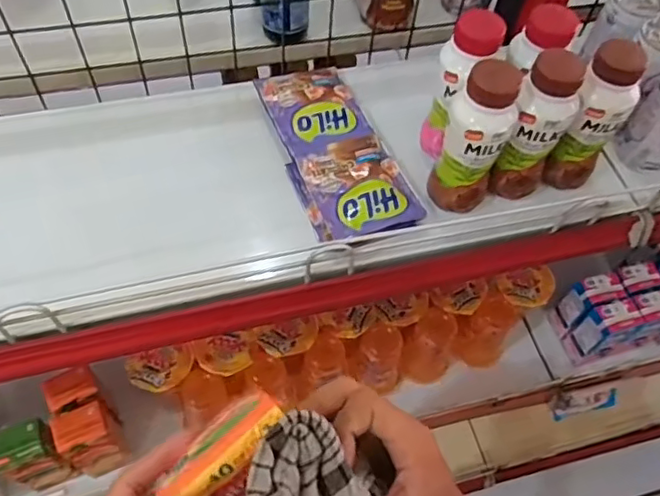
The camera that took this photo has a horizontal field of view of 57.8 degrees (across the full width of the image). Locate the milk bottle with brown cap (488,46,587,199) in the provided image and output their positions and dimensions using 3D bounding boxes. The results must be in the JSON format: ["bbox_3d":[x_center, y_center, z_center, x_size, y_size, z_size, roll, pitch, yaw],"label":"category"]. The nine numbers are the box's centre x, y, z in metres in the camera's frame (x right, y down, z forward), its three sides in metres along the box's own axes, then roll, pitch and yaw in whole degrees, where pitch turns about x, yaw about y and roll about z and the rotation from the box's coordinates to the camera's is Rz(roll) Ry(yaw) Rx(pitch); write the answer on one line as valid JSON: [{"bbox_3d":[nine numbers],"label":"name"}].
[{"bbox_3d":[0.174,-0.099,0.505,0.047,0.129,0.043,30,60,14],"label":"milk bottle with brown cap"}]

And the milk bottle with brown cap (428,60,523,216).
[{"bbox_3d":[0.120,-0.090,0.493,0.051,0.123,0.045,21,58,9],"label":"milk bottle with brown cap"}]

